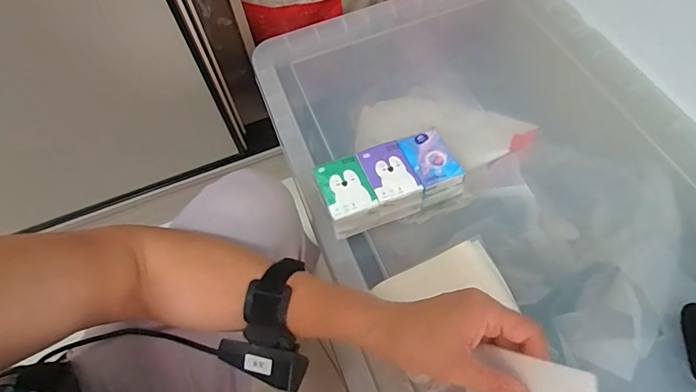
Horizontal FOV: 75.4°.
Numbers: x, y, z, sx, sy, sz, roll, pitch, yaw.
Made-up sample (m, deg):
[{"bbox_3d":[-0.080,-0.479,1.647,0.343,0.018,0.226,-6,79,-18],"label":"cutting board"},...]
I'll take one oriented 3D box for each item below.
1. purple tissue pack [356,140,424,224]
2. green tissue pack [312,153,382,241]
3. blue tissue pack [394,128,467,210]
[{"bbox_3d":[0.047,-0.015,0.520,0.054,0.050,0.079,-21,61,-8],"label":"purple tissue pack"},{"bbox_3d":[-0.002,0.000,0.507,0.053,0.041,0.076,-20,60,-8],"label":"green tissue pack"},{"bbox_3d":[0.095,-0.035,0.522,0.052,0.036,0.076,-20,60,-8],"label":"blue tissue pack"}]

